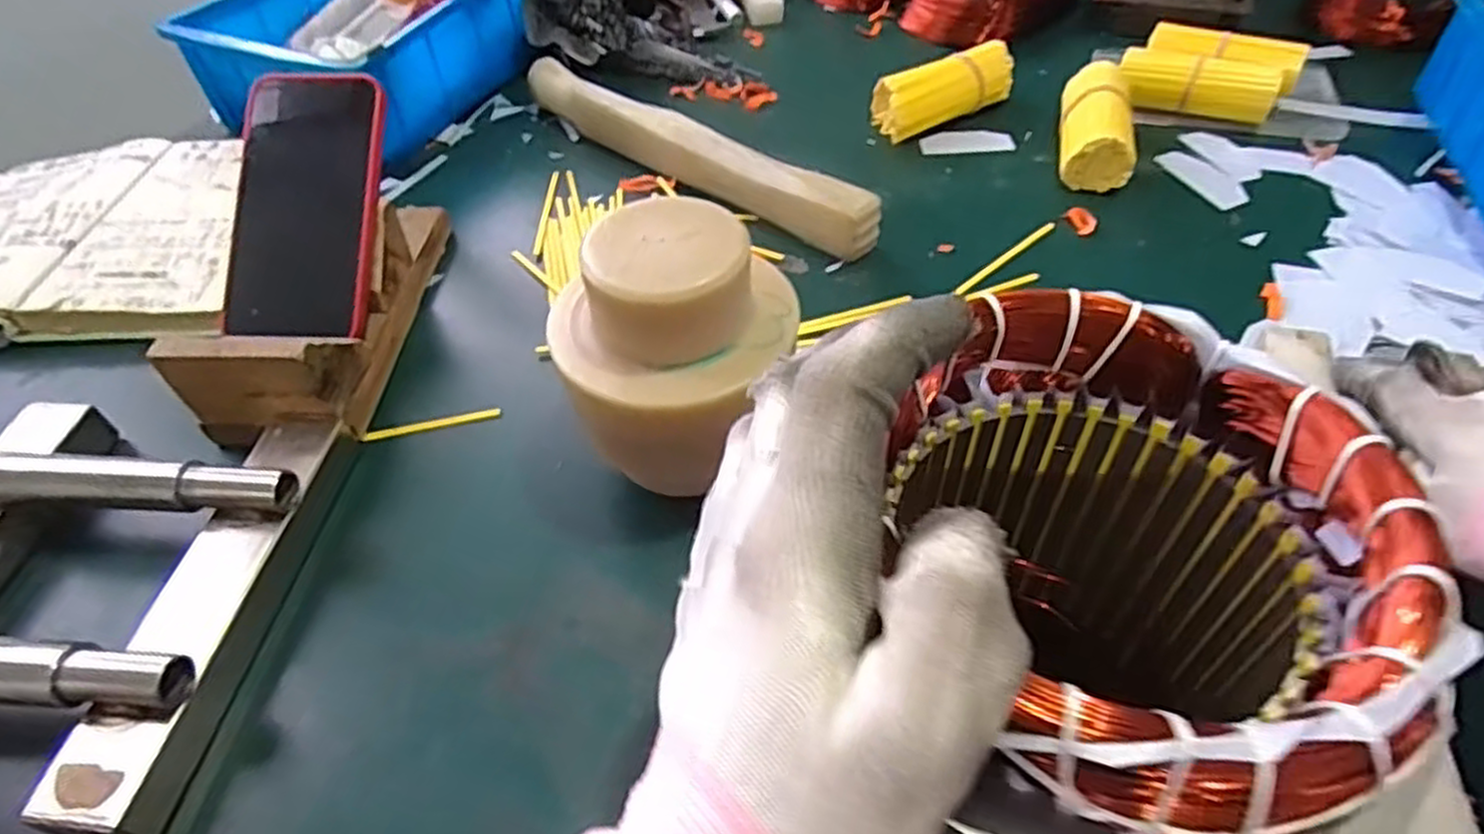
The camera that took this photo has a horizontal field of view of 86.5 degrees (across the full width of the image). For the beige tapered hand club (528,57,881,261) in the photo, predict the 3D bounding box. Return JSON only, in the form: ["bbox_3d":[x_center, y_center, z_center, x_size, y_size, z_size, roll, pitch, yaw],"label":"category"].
[{"bbox_3d":[-0.043,-0.198,0.583,0.329,0.042,0.032,32,57,28],"label":"beige tapered hand club"}]

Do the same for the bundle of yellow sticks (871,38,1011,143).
[{"bbox_3d":[0.159,-0.257,0.623,0.124,0.047,0.049,-25,51,-18],"label":"bundle of yellow sticks"}]

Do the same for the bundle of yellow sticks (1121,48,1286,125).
[{"bbox_3d":[0.345,-0.251,0.602,0.108,0.039,0.035,17,51,18],"label":"bundle of yellow sticks"}]

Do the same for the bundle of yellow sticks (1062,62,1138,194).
[{"bbox_3d":[0.262,-0.220,0.574,0.050,0.041,0.117,8,63,11],"label":"bundle of yellow sticks"}]

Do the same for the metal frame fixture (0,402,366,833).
[{"bbox_3d":[-0.301,0.073,0.355,0.179,0.057,0.198,2,48,5],"label":"metal frame fixture"}]

